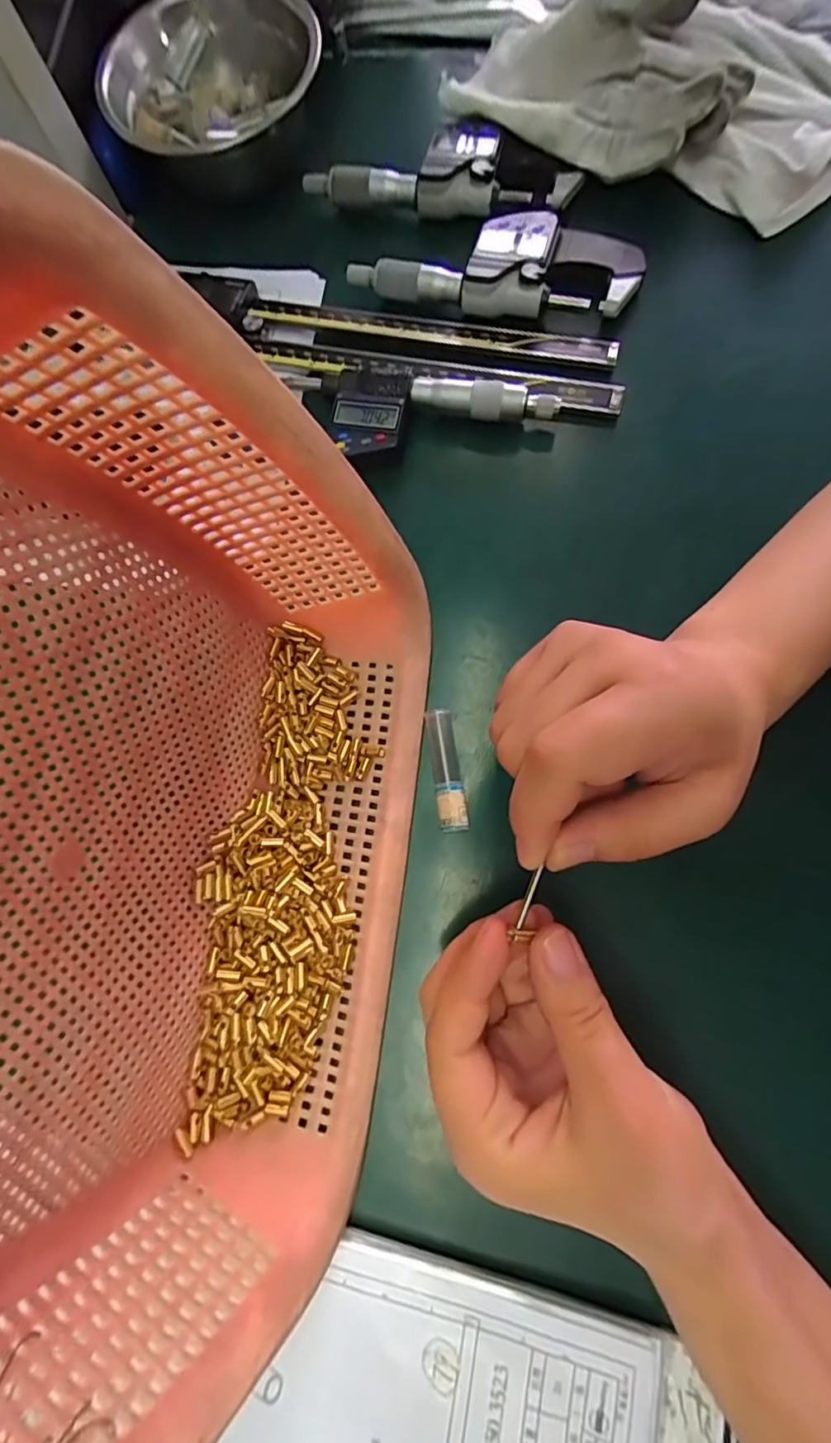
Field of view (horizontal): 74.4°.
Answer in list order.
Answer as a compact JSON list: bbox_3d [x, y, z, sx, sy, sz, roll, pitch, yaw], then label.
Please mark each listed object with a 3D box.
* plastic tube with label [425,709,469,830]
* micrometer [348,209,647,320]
[{"bbox_3d":[0.014,0.022,0.252,0.013,0.009,0.056,-7,77,0],"label":"plastic tube with label"},{"bbox_3d":[0.043,-0.252,0.298,0.155,0.024,0.055,7,78,3],"label":"micrometer"}]

